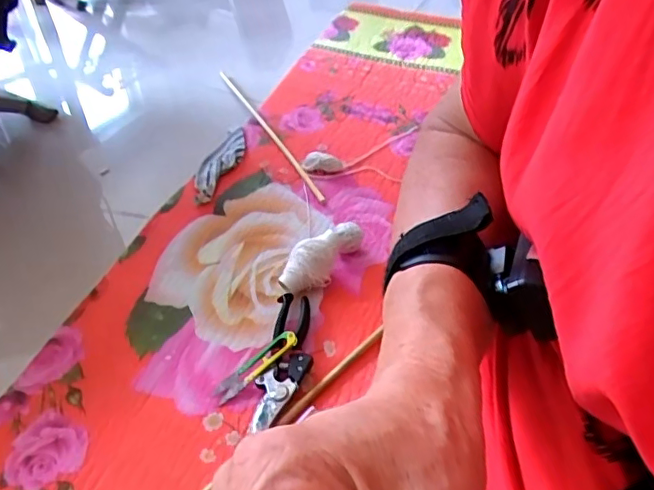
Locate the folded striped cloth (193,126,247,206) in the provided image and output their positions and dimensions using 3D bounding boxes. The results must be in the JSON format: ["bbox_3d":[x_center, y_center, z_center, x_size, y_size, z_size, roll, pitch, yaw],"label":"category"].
[{"bbox_3d":[-0.190,-0.146,1.002,0.055,0.018,0.221,13,47,13],"label":"folded striped cloth"}]

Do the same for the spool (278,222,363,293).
[{"bbox_3d":[-0.005,0.015,0.806,0.059,0.064,0.146,25,50,23],"label":"spool"}]

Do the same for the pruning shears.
[{"bbox_3d":[-0.049,0.139,0.707,0.059,0.029,0.192,6,45,6],"label":"pruning shears"}]

